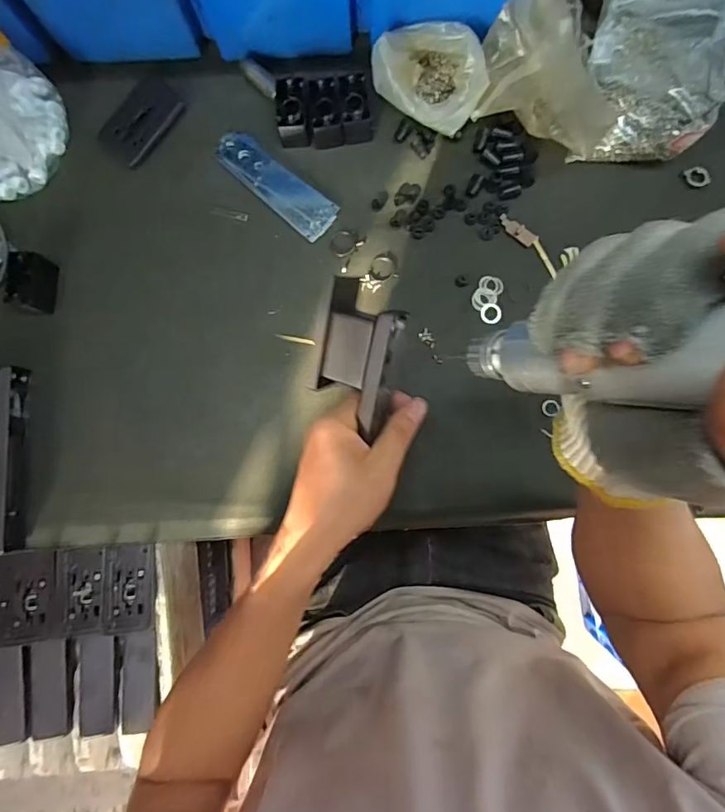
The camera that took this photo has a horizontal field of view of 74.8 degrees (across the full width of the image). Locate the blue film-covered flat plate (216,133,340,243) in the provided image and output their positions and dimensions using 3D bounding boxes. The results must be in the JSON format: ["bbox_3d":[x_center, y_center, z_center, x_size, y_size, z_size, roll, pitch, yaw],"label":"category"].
[{"bbox_3d":[-0.088,-0.222,0.471,0.142,0.004,0.041,42,88,5],"label":"blue film-covered flat plate"}]

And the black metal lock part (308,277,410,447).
[{"bbox_3d":[0.001,-0.042,0.346,0.056,0.042,0.088,20,108,17],"label":"black metal lock part"}]

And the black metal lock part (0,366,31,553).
[{"bbox_3d":[-0.343,0.040,0.436,0.054,0.042,0.184,-3,85,2],"label":"black metal lock part"}]

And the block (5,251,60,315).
[{"bbox_3d":[-0.316,-0.119,0.452,0.035,0.024,0.052,6,86,2],"label":"block"}]

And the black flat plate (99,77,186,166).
[{"bbox_3d":[-0.224,-0.287,0.477,0.052,0.007,0.087,36,87,4],"label":"black flat plate"}]

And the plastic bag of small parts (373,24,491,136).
[{"bbox_3d":[0.063,-0.312,0.451,0.103,0.049,0.091,2,85,2],"label":"plastic bag of small parts"}]

